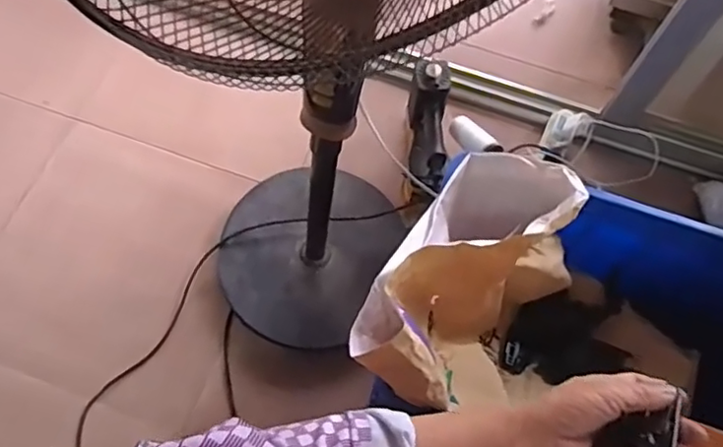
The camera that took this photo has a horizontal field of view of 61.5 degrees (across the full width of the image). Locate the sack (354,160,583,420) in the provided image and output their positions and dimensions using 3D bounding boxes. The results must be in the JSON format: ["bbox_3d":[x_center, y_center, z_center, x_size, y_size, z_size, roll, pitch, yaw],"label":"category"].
[{"bbox_3d":[0.160,0.106,0.902,0.220,0.339,0.390,32,70,10],"label":"sack"}]

